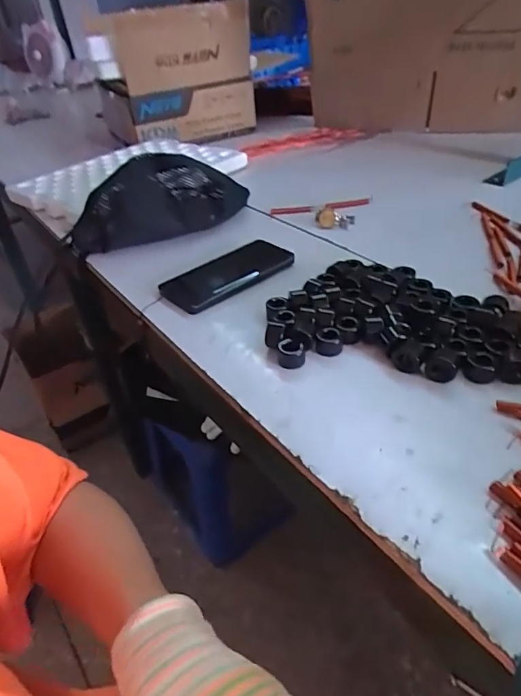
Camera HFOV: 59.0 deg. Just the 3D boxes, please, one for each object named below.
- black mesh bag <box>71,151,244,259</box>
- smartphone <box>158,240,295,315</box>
[{"bbox_3d":[-0.152,-0.225,0.697,0.279,0.080,0.132,-15,39,-10],"label":"black mesh bag"},{"bbox_3d":[-0.042,-0.095,0.584,0.165,0.012,0.086,-31,44,-28],"label":"smartphone"}]

